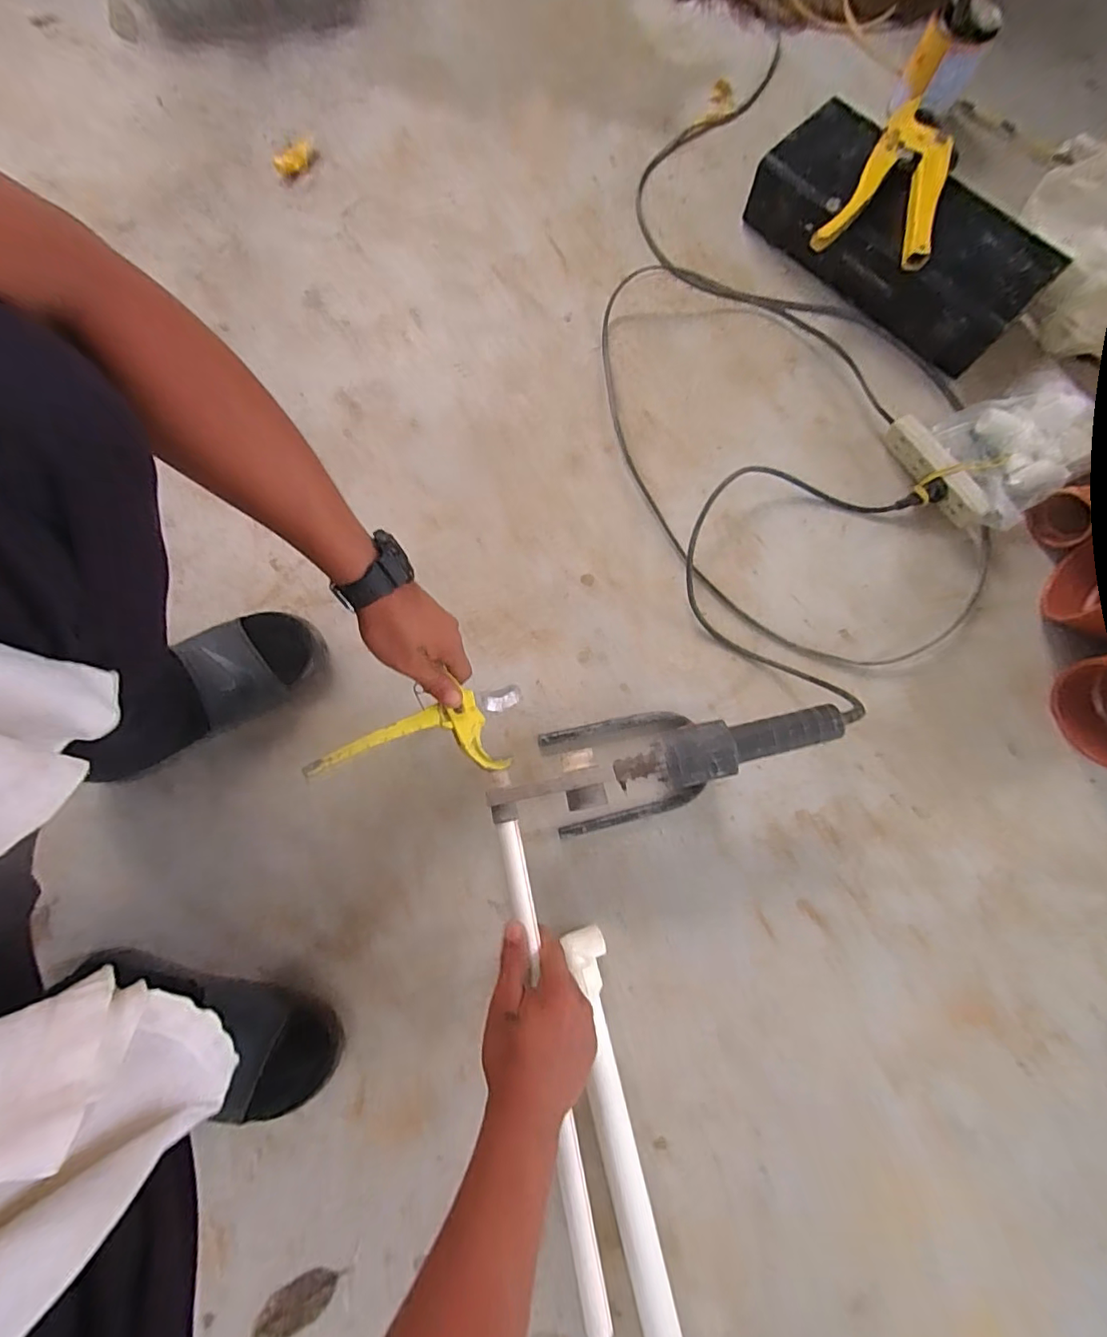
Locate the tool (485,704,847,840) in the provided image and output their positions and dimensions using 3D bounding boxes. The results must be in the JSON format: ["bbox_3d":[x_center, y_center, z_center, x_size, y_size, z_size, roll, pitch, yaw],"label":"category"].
[{"bbox_3d":[0.103,0.095,0.507,0.327,0.128,0.101,-11,78,-3],"label":"tool"}]

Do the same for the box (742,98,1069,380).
[{"bbox_3d":[0.427,-0.543,0.668,0.360,0.086,0.156,40,80,7],"label":"box"}]

